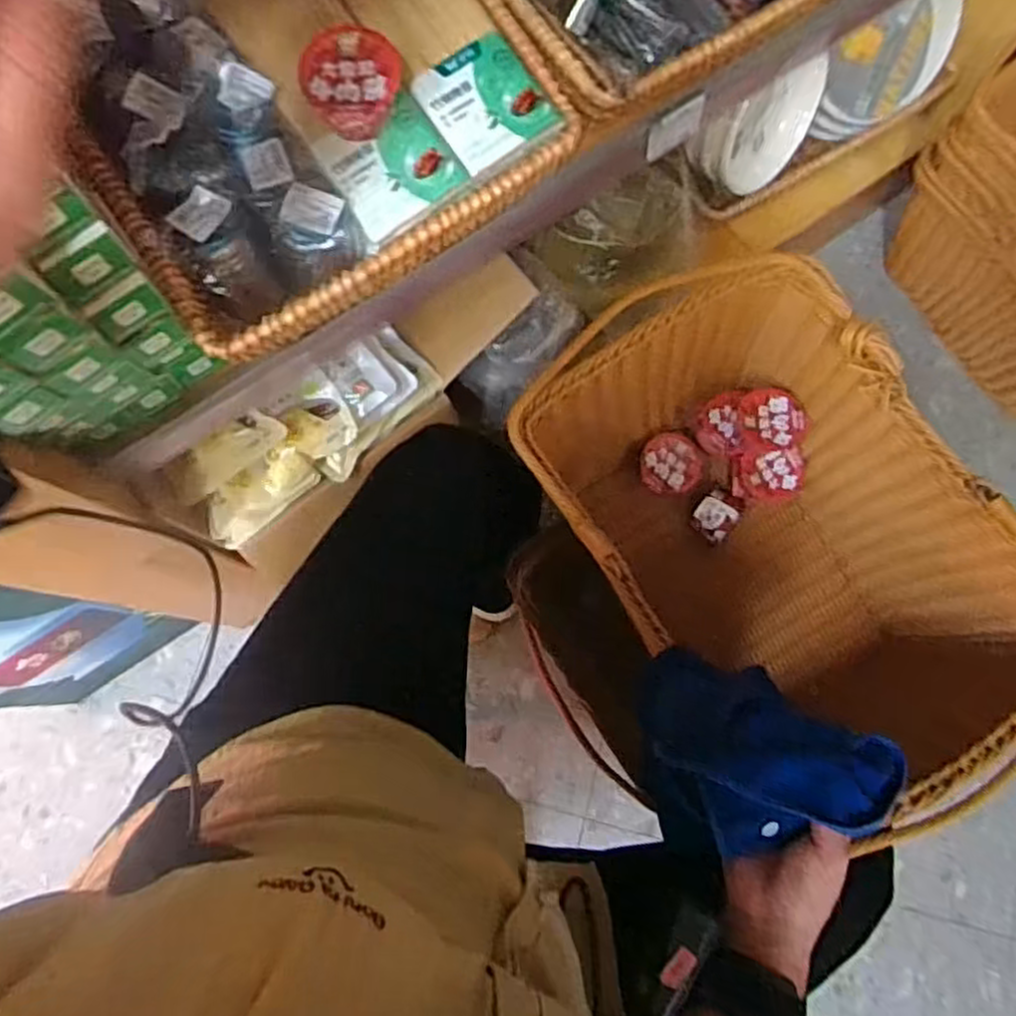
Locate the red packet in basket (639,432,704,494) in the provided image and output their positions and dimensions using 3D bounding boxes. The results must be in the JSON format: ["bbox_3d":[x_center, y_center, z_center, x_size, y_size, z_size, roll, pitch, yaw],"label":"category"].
[{"bbox_3d":[0.187,-0.054,0.864,0.068,0.023,0.076,11,77,1],"label":"red packet in basket"}]

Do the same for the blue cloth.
[{"bbox_3d":[0.180,0.174,0.542,0.151,0.126,0.129,2,77,-1],"label":"blue cloth"}]

